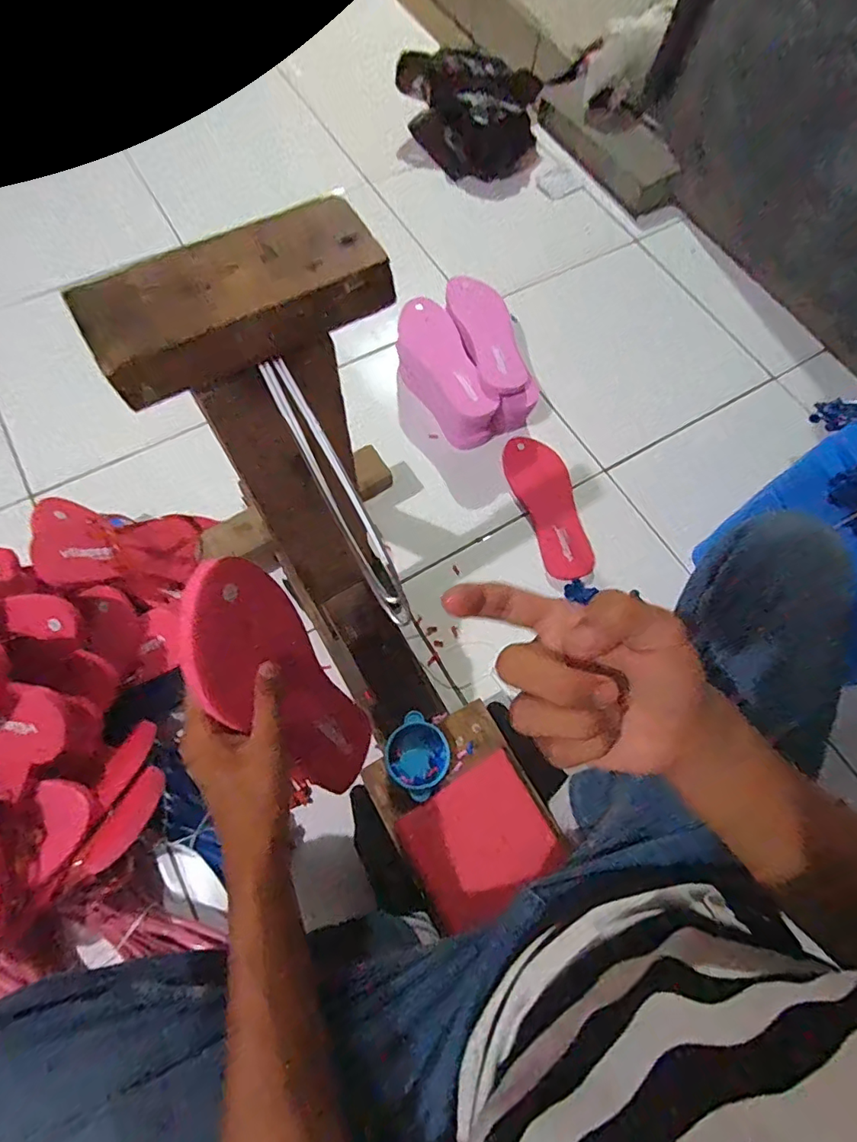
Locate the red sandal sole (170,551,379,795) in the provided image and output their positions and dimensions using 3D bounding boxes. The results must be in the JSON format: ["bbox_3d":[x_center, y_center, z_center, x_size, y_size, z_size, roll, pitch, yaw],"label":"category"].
[{"bbox_3d":[-0.108,0.095,0.404,0.016,0.237,0.091,2,43,29],"label":"red sandal sole"}]

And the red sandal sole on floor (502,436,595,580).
[{"bbox_3d":[0.190,-0.103,0.821,0.089,0.014,0.235,-20,76,-2],"label":"red sandal sole on floor"}]

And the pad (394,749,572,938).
[{"bbox_3d":[0.056,0.289,0.567,0.147,0.007,0.127,-29,67,-17],"label":"pad"}]

